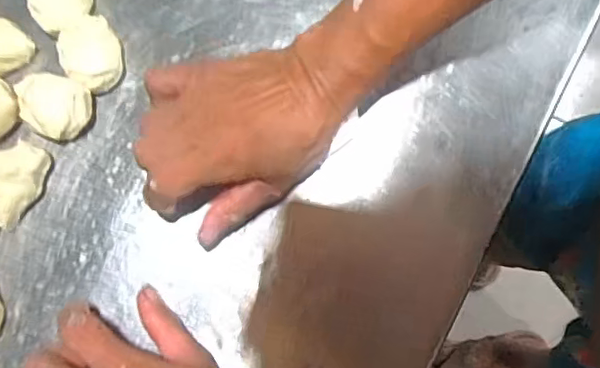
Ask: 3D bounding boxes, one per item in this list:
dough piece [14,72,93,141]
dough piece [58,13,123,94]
[{"bbox_3d":[-0.165,-0.051,0.400,0.051,0.033,0.039,26,79,6],"label":"dough piece"},{"bbox_3d":[-0.143,-0.089,0.411,0.041,0.024,0.053,-35,80,-7],"label":"dough piece"}]

